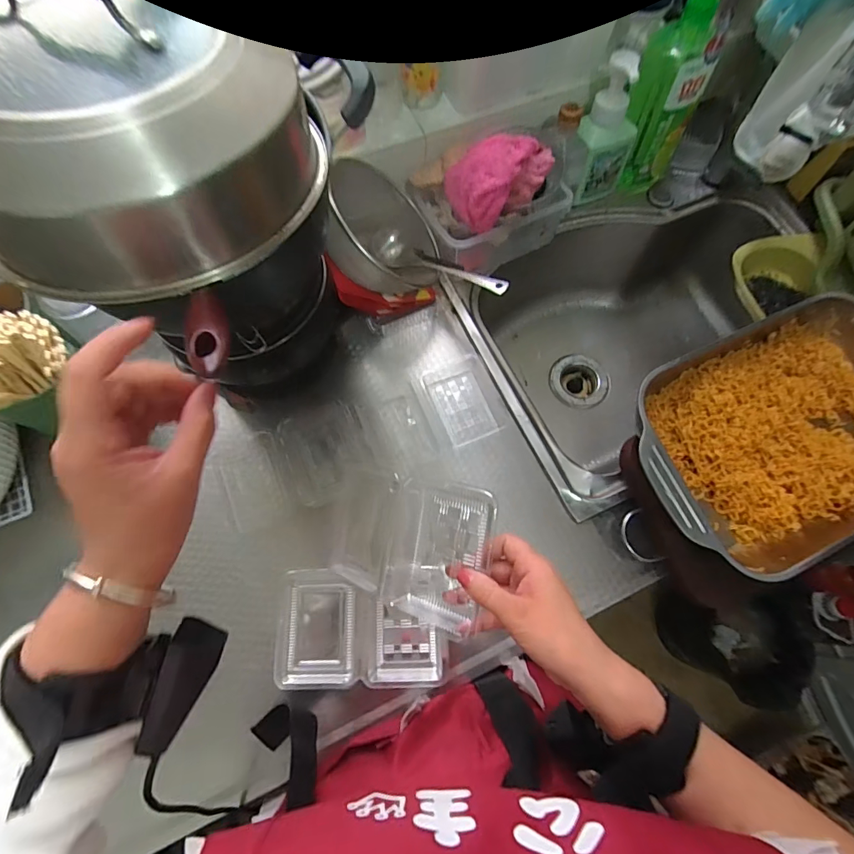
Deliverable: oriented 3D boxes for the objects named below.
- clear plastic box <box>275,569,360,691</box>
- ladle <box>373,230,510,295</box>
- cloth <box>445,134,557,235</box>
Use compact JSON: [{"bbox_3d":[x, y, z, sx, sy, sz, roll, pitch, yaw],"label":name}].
[{"bbox_3d":[-0.117,0.220,0.481,0.086,0.024,0.118,0,72,-2],"label":"clear plastic box"},{"bbox_3d":[0.016,-0.211,0.581,0.200,0.032,0.052,29,73,22],"label":"ladle"},{"bbox_3d":[0.092,-0.314,0.551,0.124,0.060,0.083,-30,76,-11],"label":"cloth"}]

